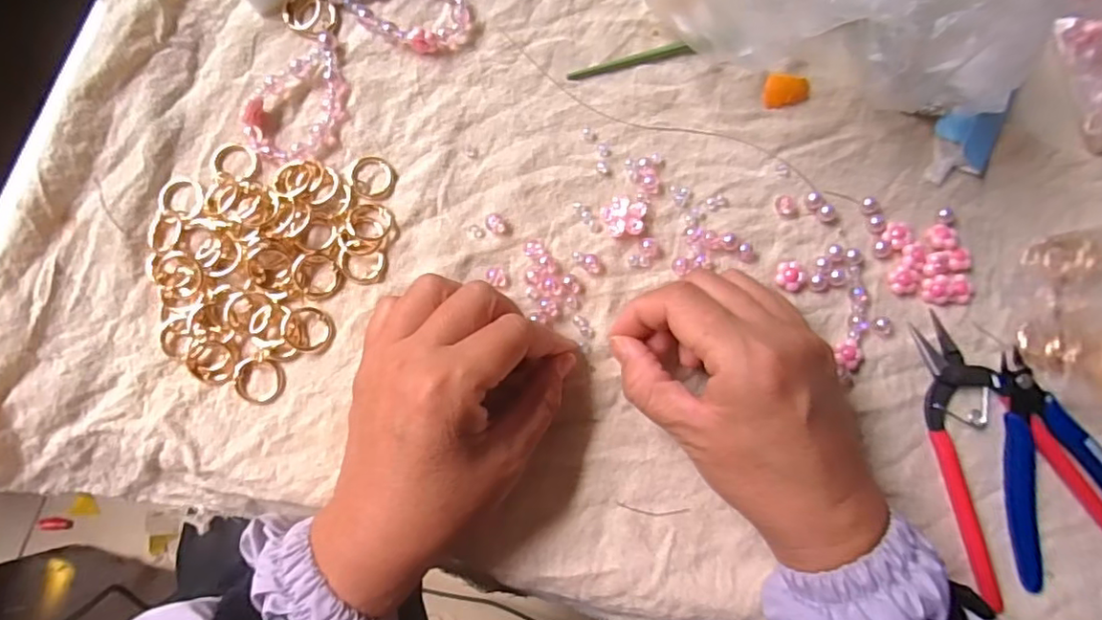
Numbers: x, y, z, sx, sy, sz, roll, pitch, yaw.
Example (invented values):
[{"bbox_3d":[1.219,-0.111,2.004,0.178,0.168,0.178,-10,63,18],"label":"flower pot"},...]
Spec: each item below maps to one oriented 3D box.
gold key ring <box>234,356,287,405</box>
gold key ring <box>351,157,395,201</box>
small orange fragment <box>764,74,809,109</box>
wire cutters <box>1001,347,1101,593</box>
[{"bbox_3d":[-0.143,0.035,0.286,0.024,0.004,0.023,1,82,-5],"label":"gold key ring"},{"bbox_3d":[-0.092,-0.069,0.304,0.021,0.004,0.023,1,82,-5],"label":"gold key ring"},{"bbox_3d":[0.132,-0.122,0.324,0.026,0.006,0.017,1,82,-5],"label":"small orange fragment"},{"bbox_3d":[0.263,0.081,0.307,0.078,0.010,0.114,-25,85,-8],"label":"wire cutters"}]

